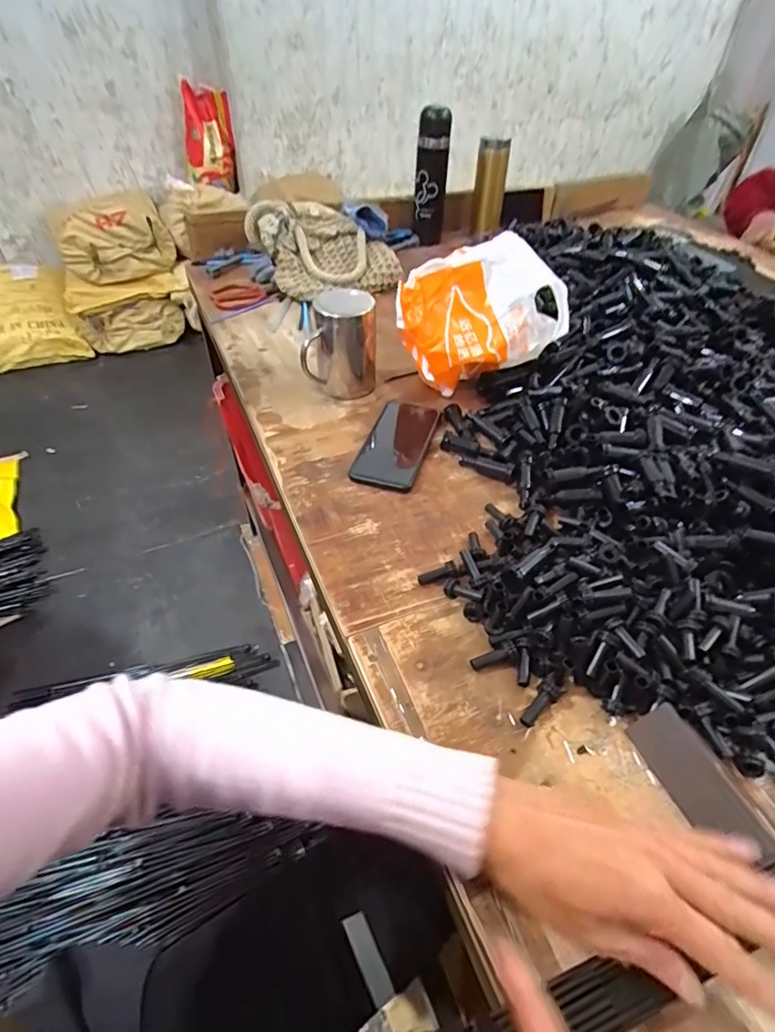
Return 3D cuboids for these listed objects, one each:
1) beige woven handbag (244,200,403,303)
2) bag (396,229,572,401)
[{"bbox_3d":[-0.117,-0.484,0.953,0.252,0.116,0.191,-11,47,-12],"label":"beige woven handbag"},{"bbox_3d":[0.114,-0.247,0.671,0.209,0.155,0.104,-11,47,-12],"label":"bag"}]

